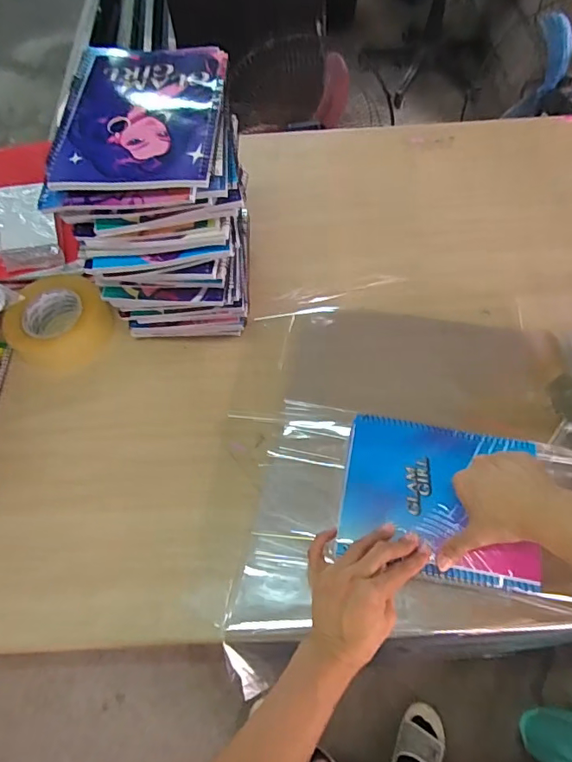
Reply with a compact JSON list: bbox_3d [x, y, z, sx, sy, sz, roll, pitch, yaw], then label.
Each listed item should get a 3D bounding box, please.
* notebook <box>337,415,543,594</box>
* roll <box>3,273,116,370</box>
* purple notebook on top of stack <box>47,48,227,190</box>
[{"bbox_3d":[0.164,0.124,0.523,0.197,0.020,0.156,9,62,8],"label":"notebook"},{"bbox_3d":[-0.304,-0.081,0.664,0.127,0.042,0.131,-1,61,2],"label":"roll"},{"bbox_3d":[-0.142,-0.272,0.485,0.154,0.013,0.214,0,61,3],"label":"purple notebook on top of stack"}]

